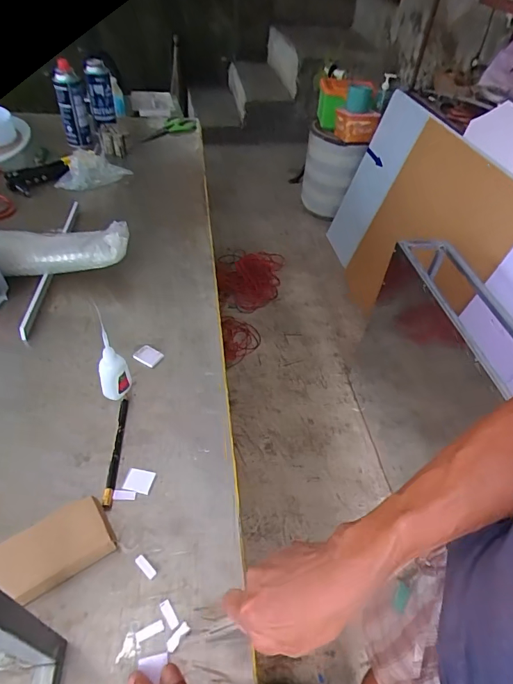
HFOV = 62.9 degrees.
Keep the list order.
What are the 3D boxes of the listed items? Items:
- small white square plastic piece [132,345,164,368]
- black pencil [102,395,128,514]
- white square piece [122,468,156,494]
[{"bbox_3d":[-0.163,0.020,0.626,0.040,0.009,0.028,23,47,15],"label":"small white square plastic piece"},{"bbox_3d":[-0.171,0.129,0.513,0.011,0.008,0.153,0,45,-7],"label":"black pencil"},{"bbox_3d":[-0.138,0.163,0.493,0.030,0.005,0.028,12,45,5],"label":"white square piece"}]

